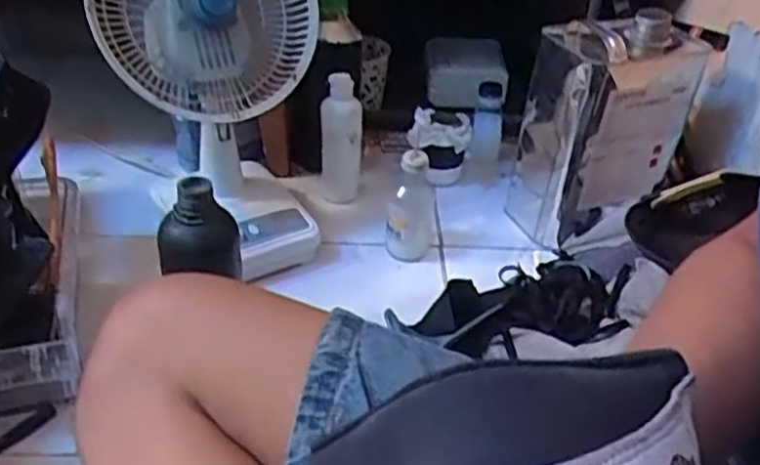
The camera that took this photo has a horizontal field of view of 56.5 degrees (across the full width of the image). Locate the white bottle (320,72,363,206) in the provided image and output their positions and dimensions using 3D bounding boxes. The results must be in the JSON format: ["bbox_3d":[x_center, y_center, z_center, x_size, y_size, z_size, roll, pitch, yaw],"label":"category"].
[{"bbox_3d":[-0.047,-0.108,0.860,0.049,0.165,0.039,3,35,-1],"label":"white bottle"}]

